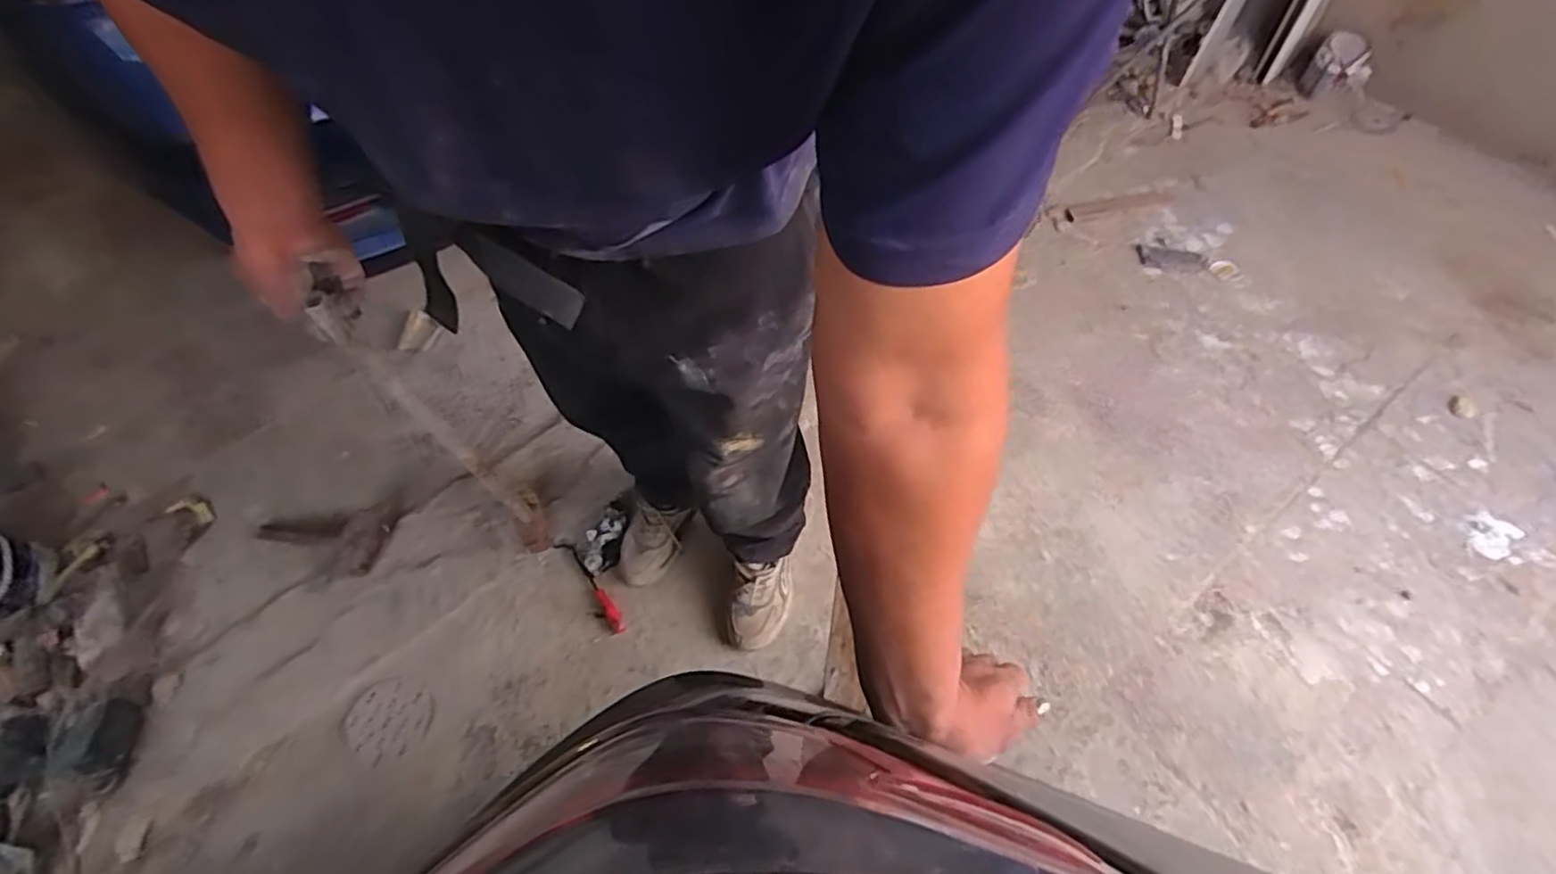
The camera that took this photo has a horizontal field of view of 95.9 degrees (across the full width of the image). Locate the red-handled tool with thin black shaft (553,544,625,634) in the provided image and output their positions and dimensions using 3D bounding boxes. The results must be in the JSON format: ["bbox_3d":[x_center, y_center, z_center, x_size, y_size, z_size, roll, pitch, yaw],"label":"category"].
[{"bbox_3d":[-0.343,0.273,1.290,0.030,0.022,0.215,-36,69,-13],"label":"red-handled tool with thin black shaft"}]

